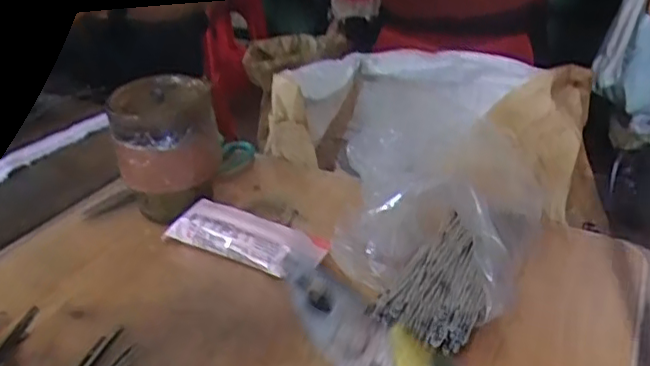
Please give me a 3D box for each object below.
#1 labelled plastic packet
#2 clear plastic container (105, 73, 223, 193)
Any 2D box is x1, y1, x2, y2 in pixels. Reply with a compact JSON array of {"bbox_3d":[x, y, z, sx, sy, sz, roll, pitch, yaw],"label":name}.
[{"bbox_3d":[-0.064,0.044,0.479,0.129,0.032,0.035,11,32,21],"label":"labelled plastic packet"},{"bbox_3d":[-0.135,-0.045,0.516,0.083,0.079,0.085,-7,30,-10],"label":"clear plastic container"}]

